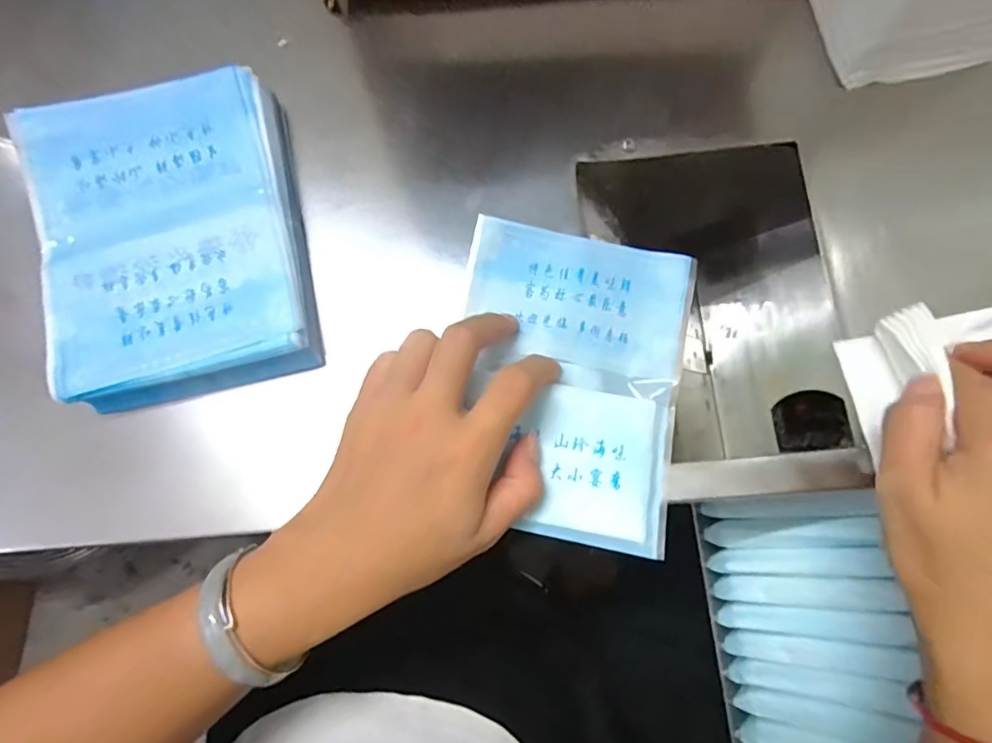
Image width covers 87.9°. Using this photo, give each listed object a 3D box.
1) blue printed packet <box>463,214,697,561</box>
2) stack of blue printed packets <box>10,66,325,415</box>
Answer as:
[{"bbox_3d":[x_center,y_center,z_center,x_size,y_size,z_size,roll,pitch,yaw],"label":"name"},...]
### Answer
[{"bbox_3d":[0.035,0.001,0.265,0.116,0.016,0.157,11,78,4],"label":"blue printed packet"},{"bbox_3d":[-0.170,-0.071,0.273,0.127,0.034,0.165,-15,78,-2],"label":"stack of blue printed packets"}]

